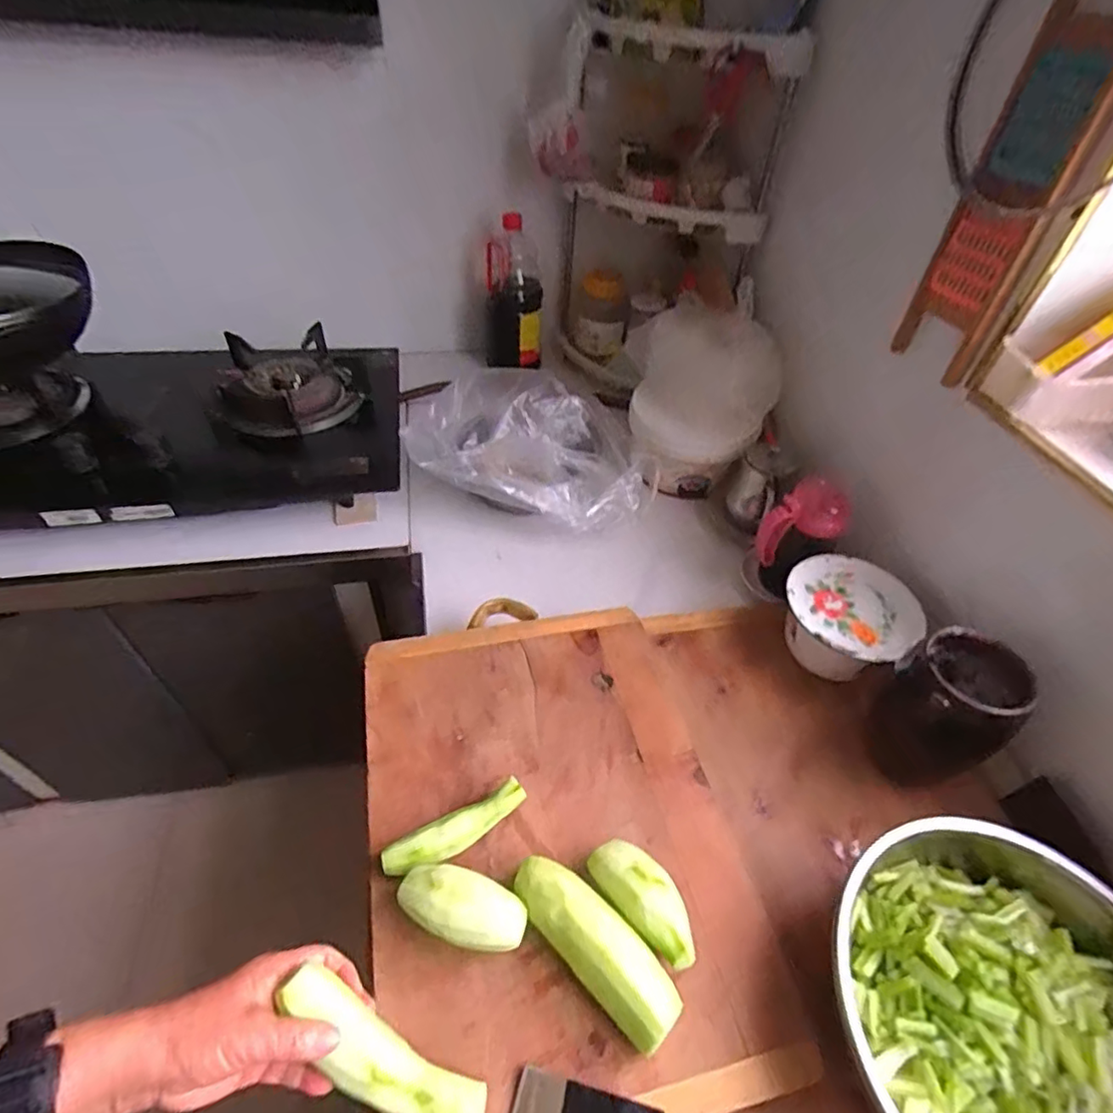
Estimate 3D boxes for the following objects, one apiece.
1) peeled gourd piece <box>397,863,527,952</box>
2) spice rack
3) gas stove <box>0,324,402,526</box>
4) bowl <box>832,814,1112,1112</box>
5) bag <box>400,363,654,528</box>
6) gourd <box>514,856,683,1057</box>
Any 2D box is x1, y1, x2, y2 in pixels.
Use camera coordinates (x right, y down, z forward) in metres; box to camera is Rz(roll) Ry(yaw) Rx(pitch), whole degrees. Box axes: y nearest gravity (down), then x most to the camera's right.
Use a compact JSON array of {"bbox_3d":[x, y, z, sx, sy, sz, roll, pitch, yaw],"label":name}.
[{"bbox_3d":[-0.072,0.270,0.451,0.096,0.045,0.046,14,46,8],"label":"peeled gourd piece"},{"bbox_3d":[0.169,-0.573,1.016,0.311,0.519,0.198,10,46,4],"label":"spice rack"},{"bbox_3d":[-0.621,-0.203,0.881,0.737,0.101,0.371,-3,46,-9],"label":"gas stove"},{"bbox_3d":[0.315,0.327,0.412,0.221,0.098,0.242,3,46,-3],"label":"bowl"},{"bbox_3d":[-0.034,-0.165,0.864,0.355,0.089,0.218,14,46,8],"label":"bag"},{"bbox_3d":[0.027,0.288,0.439,0.142,0.052,0.050,36,53,26],"label":"gourd"}]

